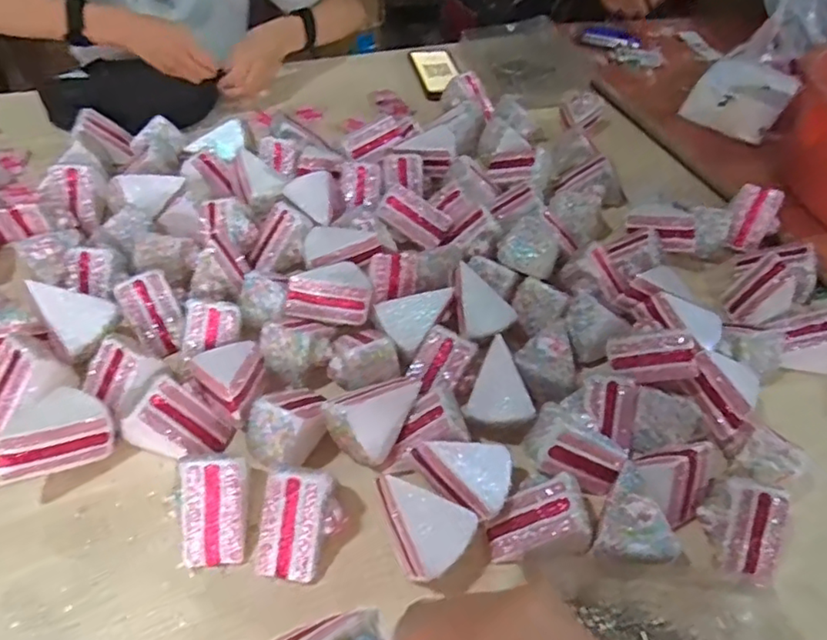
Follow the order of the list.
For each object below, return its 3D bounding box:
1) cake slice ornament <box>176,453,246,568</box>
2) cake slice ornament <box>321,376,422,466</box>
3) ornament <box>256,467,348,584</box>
[{"bbox_3d":[-0.167,0.160,0.502,0.053,0.063,0.071,-5,50,-9],"label":"cake slice ornament"},{"bbox_3d":[-0.035,0.097,0.573,0.096,0.056,0.070,-23,90,-36],"label":"cake slice ornament"},{"bbox_3d":[-0.093,0.170,0.499,0.064,0.064,0.072,9,49,3],"label":"ornament"}]

